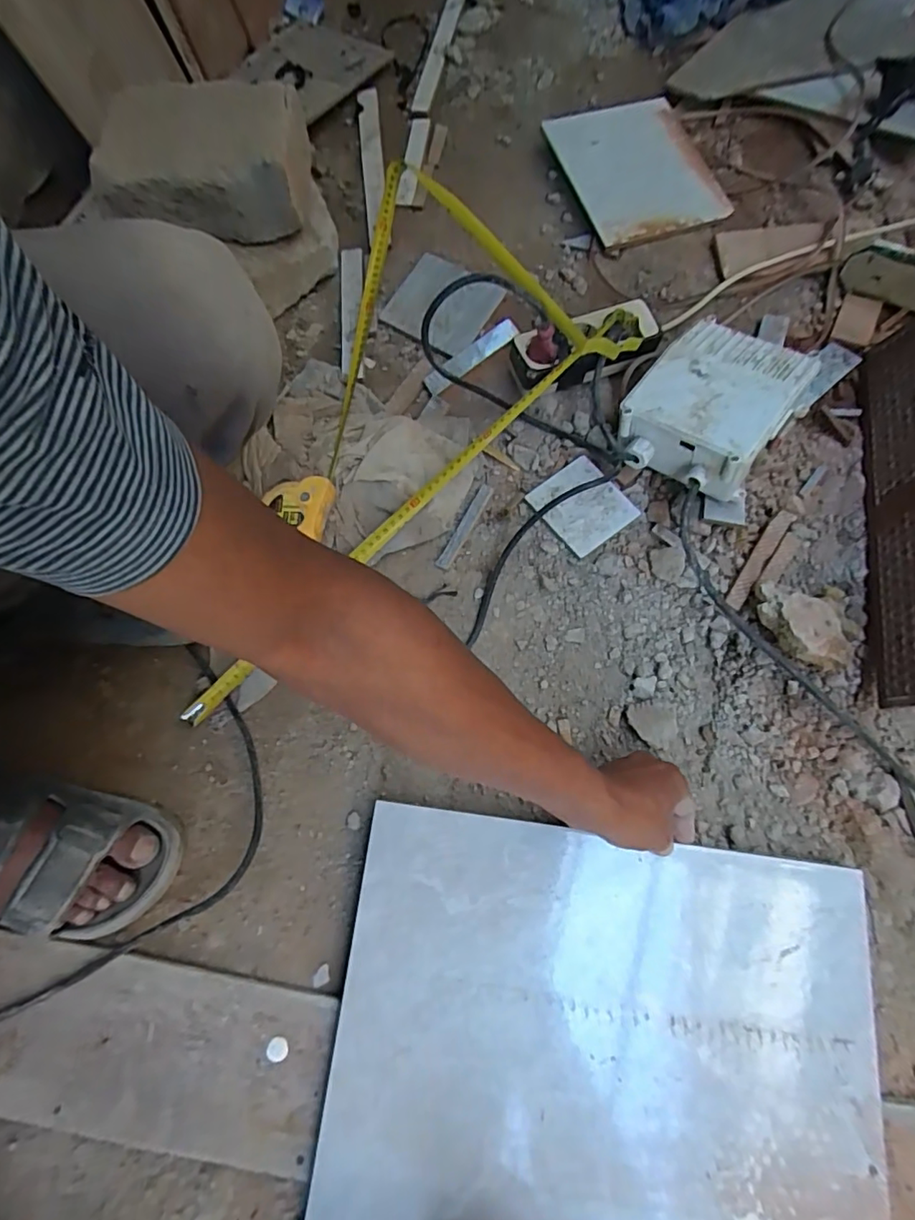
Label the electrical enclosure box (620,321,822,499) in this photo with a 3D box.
[{"bbox_3d":[0.251,-0.202,0.555,0.135,0.084,0.170,36,77,13],"label":"electrical enclosure box"}]

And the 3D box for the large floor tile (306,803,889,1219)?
[{"bbox_3d":[0.108,0.322,0.414,0.392,0.013,0.281,6,72,4],"label":"large floor tile"}]

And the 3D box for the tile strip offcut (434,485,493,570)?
[{"bbox_3d":[0.008,-0.088,0.575,0.014,0.006,0.105,26,75,10],"label":"tile strip offcut"}]

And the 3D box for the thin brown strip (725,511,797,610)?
[{"bbox_3d":[0.296,-0.051,0.541,0.015,0.006,0.117,34,76,12],"label":"thin brown strip"}]

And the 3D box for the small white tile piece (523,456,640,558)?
[{"bbox_3d":[0.129,-0.109,0.571,0.079,0.011,0.090,-37,74,-9],"label":"small white tile piece"}]

